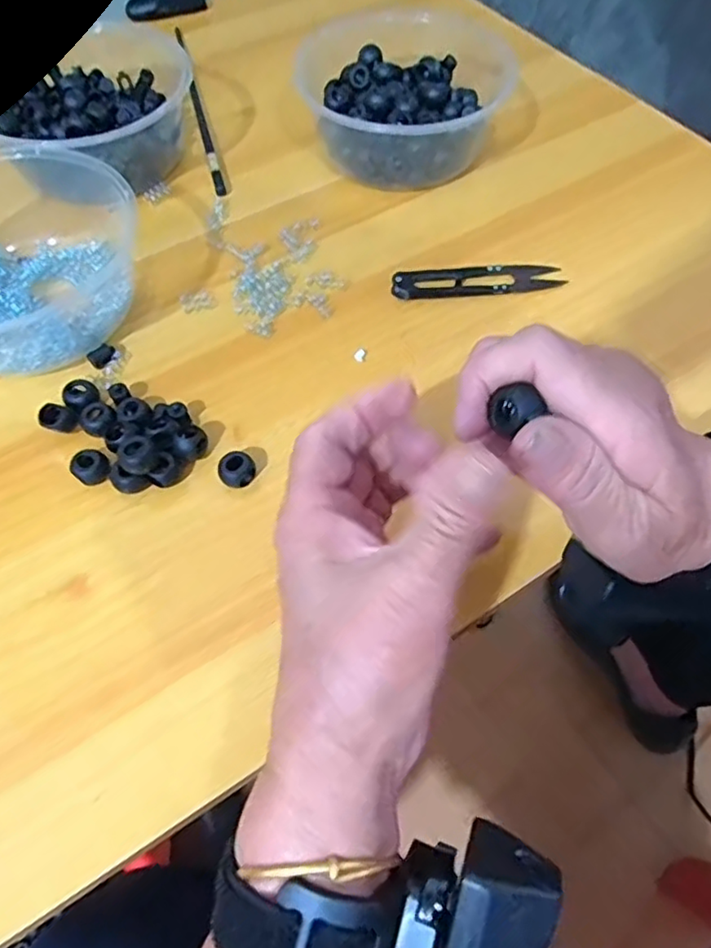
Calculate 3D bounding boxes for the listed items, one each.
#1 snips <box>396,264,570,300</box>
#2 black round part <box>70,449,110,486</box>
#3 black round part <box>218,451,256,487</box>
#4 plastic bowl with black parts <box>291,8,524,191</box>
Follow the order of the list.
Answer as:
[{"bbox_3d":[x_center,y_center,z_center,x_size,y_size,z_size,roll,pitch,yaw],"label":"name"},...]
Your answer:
[{"bbox_3d":[0.072,-0.114,0.363,0.100,0.009,0.022,-3,60,-1],"label":"snips"},{"bbox_3d":[-0.128,-0.003,0.300,0.016,0.014,0.013,-36,66,-18],"label":"black round part"},{"bbox_3d":[-0.056,-0.001,0.298,0.013,0.014,0.016,40,68,21],"label":"black round part"},{"bbox_3d":[0.035,-0.249,0.413,0.143,0.055,0.133,0,60,1],"label":"plastic bowl with black parts"}]

